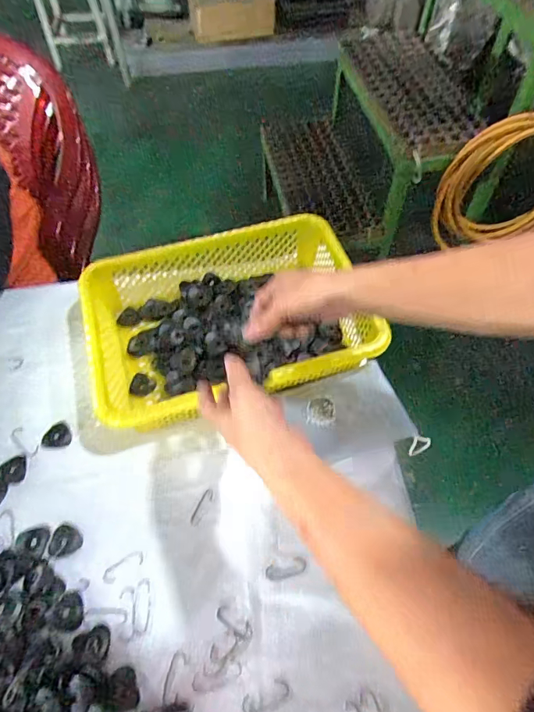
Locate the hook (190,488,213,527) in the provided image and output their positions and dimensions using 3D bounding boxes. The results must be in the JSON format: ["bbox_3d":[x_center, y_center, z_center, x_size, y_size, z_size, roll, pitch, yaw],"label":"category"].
[{"bbox_3d":[-0.075,0.173,0.508,0.012,0.004,0.044,25,61,15],"label":"hook"}]

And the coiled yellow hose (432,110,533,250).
[{"bbox_3d":[0.609,-0.416,1.125,0.343,0.376,0.066,-2,56,0],"label":"coiled yellow hose"}]

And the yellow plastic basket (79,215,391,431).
[{"bbox_3d":[-0.050,-0.042,0.597,0.345,0.093,0.249,-16,58,-10],"label":"yellow plastic basket"}]

